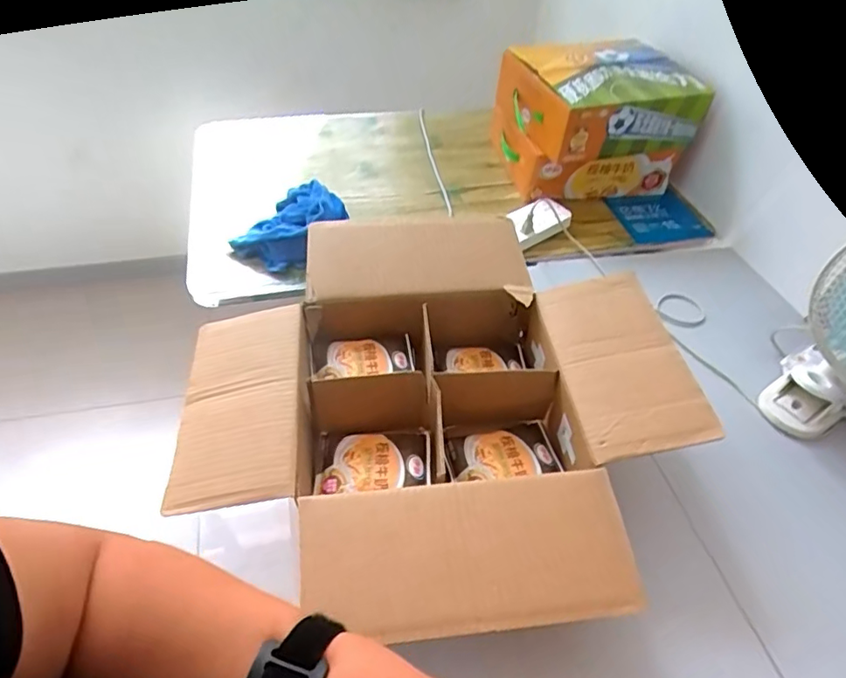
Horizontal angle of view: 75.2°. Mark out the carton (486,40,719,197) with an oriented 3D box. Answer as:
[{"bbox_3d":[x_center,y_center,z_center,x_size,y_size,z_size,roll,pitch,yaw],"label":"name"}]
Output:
[{"bbox_3d":[0.306,-0.418,1.056,0.291,0.226,0.276,-15,50,-17],"label":"carton"}]

